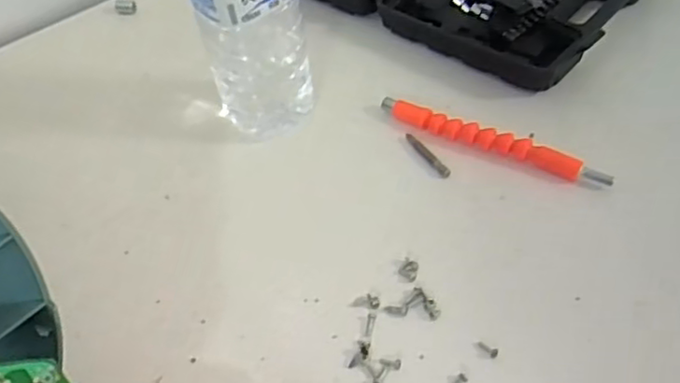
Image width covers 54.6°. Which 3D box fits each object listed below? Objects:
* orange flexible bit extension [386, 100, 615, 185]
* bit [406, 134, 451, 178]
[{"bbox_3d":[0.104,-0.036,0.464,0.167,0.015,0.014,21,56,22],"label":"orange flexible bit extension"},{"bbox_3d":[0.061,-0.027,0.466,0.006,0.004,0.050,-27,53,-16],"label":"bit"}]

